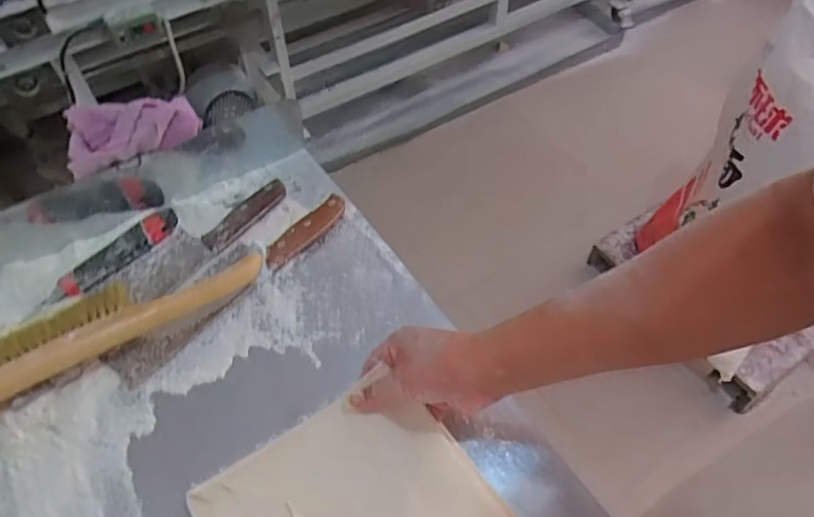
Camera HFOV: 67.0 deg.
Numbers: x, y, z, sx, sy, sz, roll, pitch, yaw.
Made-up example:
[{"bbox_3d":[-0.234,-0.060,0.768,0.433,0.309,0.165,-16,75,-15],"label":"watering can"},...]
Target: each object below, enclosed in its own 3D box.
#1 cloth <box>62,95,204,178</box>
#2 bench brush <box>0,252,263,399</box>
[{"bbox_3d":[-0.291,-0.136,0.651,0.134,0.041,0.063,-14,56,-11],"label":"cloth"},{"bbox_3d":[-0.308,0.064,0.606,0.342,0.051,0.096,-27,59,-21],"label":"bench brush"}]

